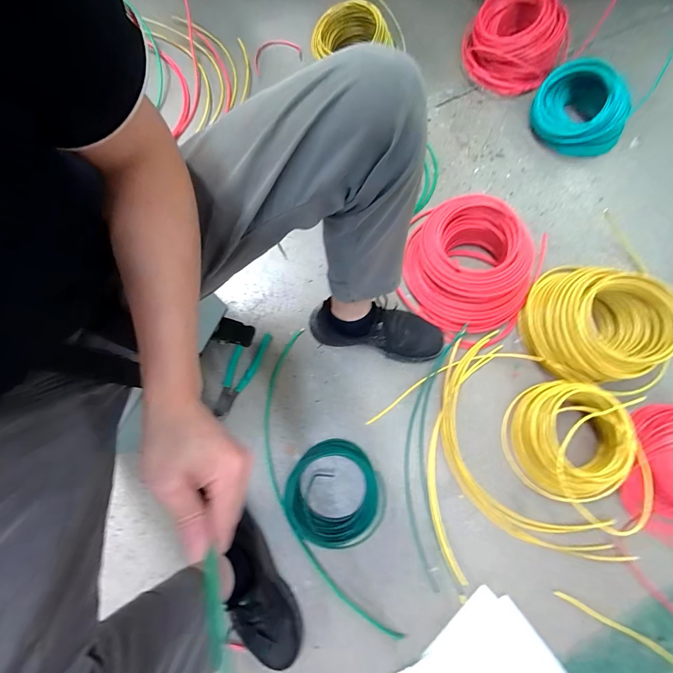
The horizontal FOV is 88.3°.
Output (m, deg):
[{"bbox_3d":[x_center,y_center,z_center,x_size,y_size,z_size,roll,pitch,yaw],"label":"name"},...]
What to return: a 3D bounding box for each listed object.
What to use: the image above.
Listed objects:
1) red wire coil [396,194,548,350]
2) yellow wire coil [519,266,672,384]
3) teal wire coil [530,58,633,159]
[{"bbox_3d":[0.278,-0.143,0.732,0.291,0.121,0.268,34,79,8],"label":"red wire coil"},{"bbox_3d":[0.510,-0.025,0.698,0.226,0.131,0.213,0,77,1],"label":"yellow wire coil"},{"bbox_3d":[0.581,-0.534,0.822,0.219,0.120,0.145,29,79,7],"label":"teal wire coil"}]

